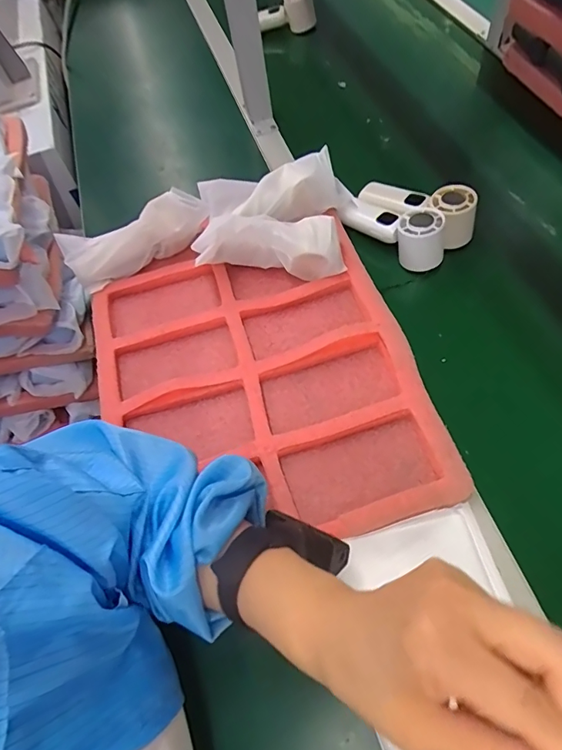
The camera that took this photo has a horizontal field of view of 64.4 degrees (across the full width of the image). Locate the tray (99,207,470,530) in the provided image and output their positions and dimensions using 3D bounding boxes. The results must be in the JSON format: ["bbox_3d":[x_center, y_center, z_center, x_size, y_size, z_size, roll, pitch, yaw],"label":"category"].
[{"bbox_3d":[-0.032,0.000,0.486,0.322,0.047,0.372,-17,58,-2],"label":"tray"}]

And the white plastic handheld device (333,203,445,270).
[{"bbox_3d":[0.143,-0.193,0.570,0.143,0.053,0.052,37,71,26],"label":"white plastic handheld device"}]

